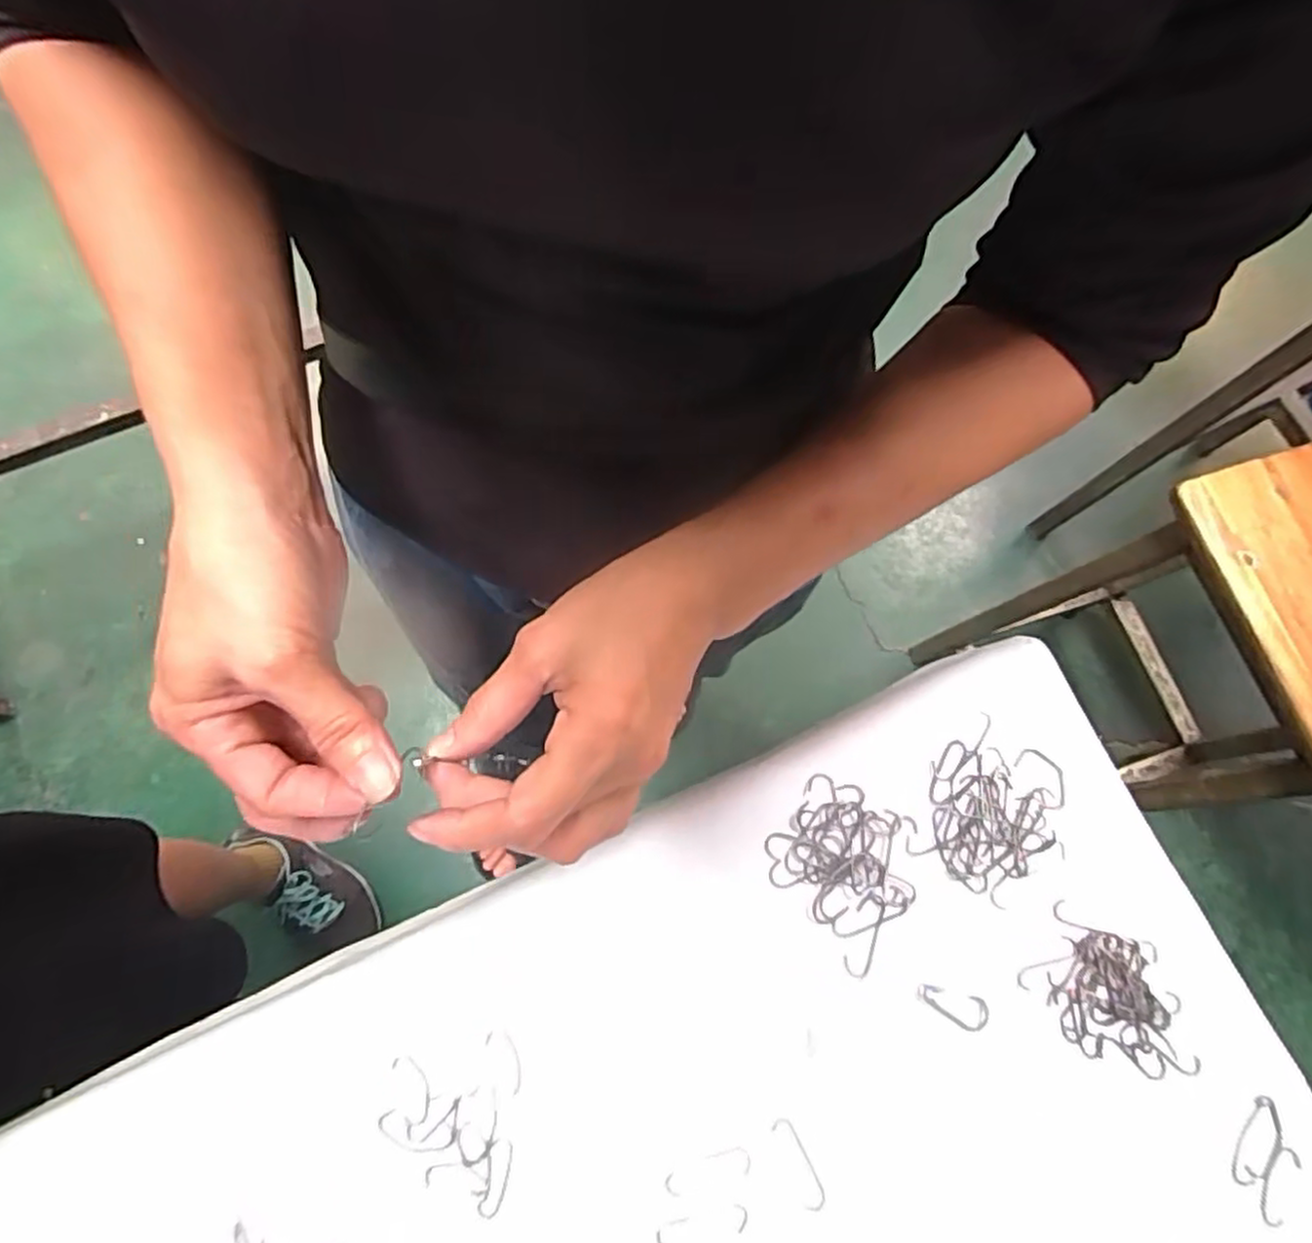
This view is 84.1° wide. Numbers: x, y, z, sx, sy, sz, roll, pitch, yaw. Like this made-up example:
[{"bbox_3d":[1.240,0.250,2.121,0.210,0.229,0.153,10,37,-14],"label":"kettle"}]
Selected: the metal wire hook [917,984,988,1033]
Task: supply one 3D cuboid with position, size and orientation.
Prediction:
[{"bbox_3d":[0.154,0.198,0.376,0.037,0.004,0.017,28,76,5],"label":"metal wire hook"}]

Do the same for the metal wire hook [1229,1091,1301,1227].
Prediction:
[{"bbox_3d":[0.308,0.271,0.367,0.027,0.004,0.054,25,84,16],"label":"metal wire hook"}]

